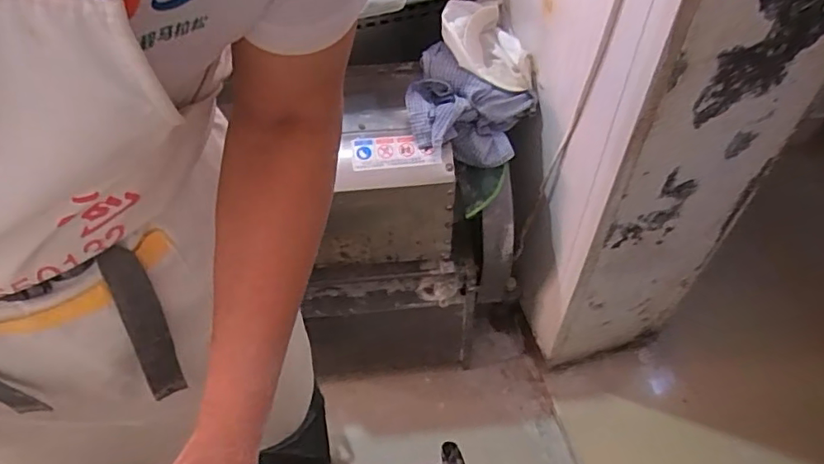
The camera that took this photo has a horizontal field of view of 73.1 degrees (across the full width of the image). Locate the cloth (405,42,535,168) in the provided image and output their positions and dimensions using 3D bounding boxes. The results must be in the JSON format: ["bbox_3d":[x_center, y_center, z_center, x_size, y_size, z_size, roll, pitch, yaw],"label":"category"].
[{"bbox_3d":[0.085,-0.198,0.949,0.203,0.119,0.171,18,54,16],"label":"cloth"}]

